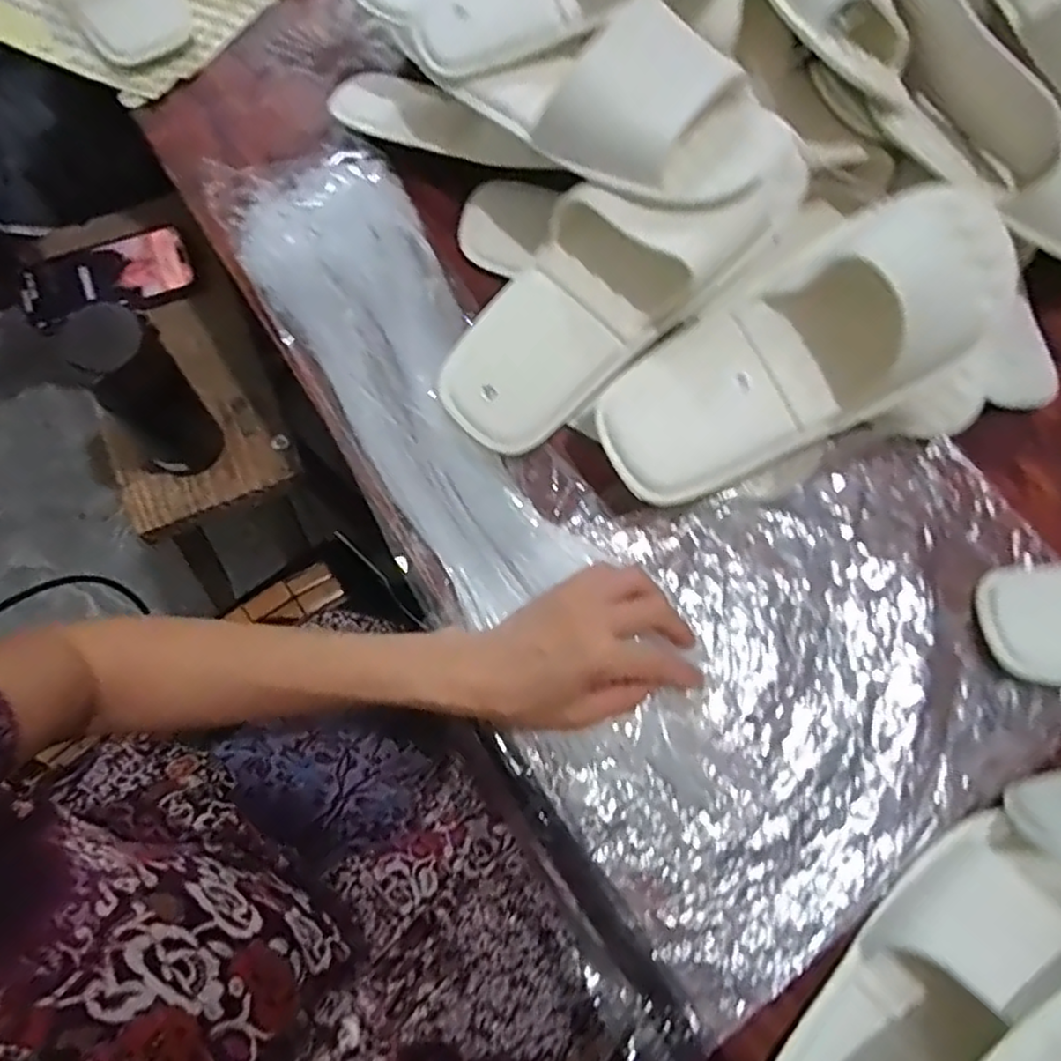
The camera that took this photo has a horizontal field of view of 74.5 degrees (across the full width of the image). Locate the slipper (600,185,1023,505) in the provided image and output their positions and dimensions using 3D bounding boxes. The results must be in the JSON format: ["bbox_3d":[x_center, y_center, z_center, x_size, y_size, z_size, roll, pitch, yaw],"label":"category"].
[{"bbox_3d":[0.168,-0.117,0.413,0.277,0.073,0.106,-32,76,4],"label":"slipper"}]

